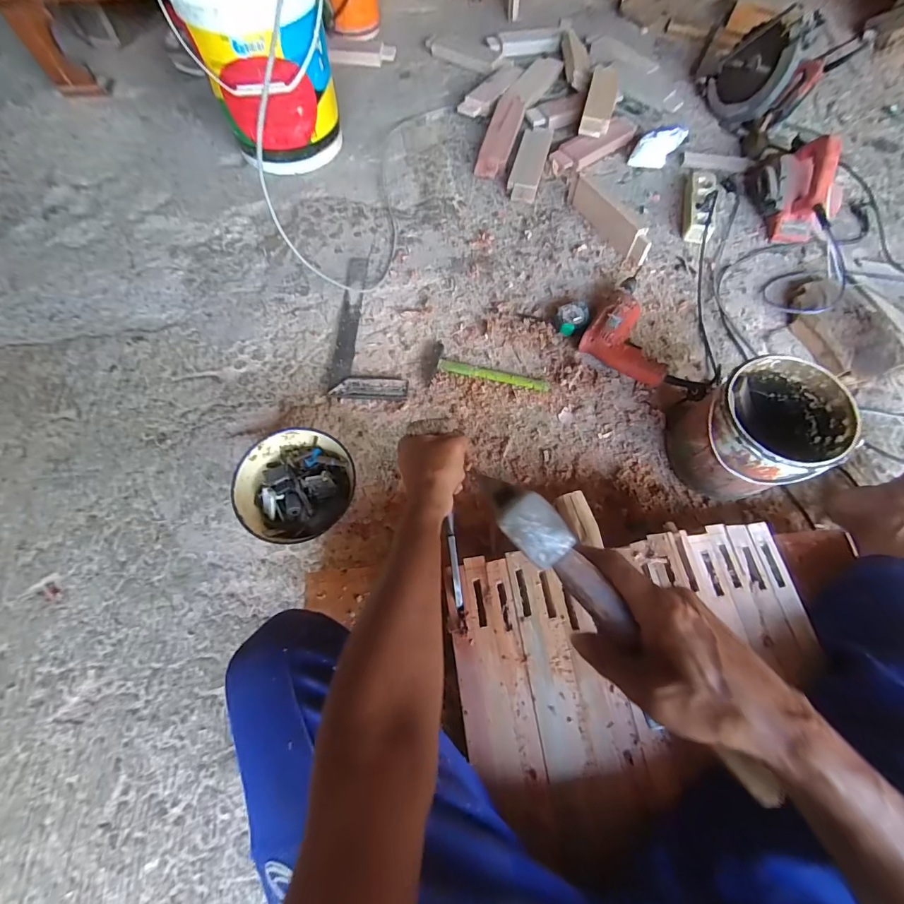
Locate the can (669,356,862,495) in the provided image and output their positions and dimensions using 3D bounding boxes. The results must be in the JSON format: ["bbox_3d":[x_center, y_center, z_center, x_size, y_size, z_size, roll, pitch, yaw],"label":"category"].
[{"bbox_3d":[0.481,-0.031,0.661,0.179,0.181,0.185,0,68,0],"label":"can"}]

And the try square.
[{"bbox_3d":[-0.159,-0.266,0.845,0.150,0.013,0.351,1,68,0],"label":"try square"}]

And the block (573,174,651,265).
[{"bbox_3d":[0.351,-0.527,0.913,0.032,0.074,0.248,-29,71,-11],"label":"block"}]

